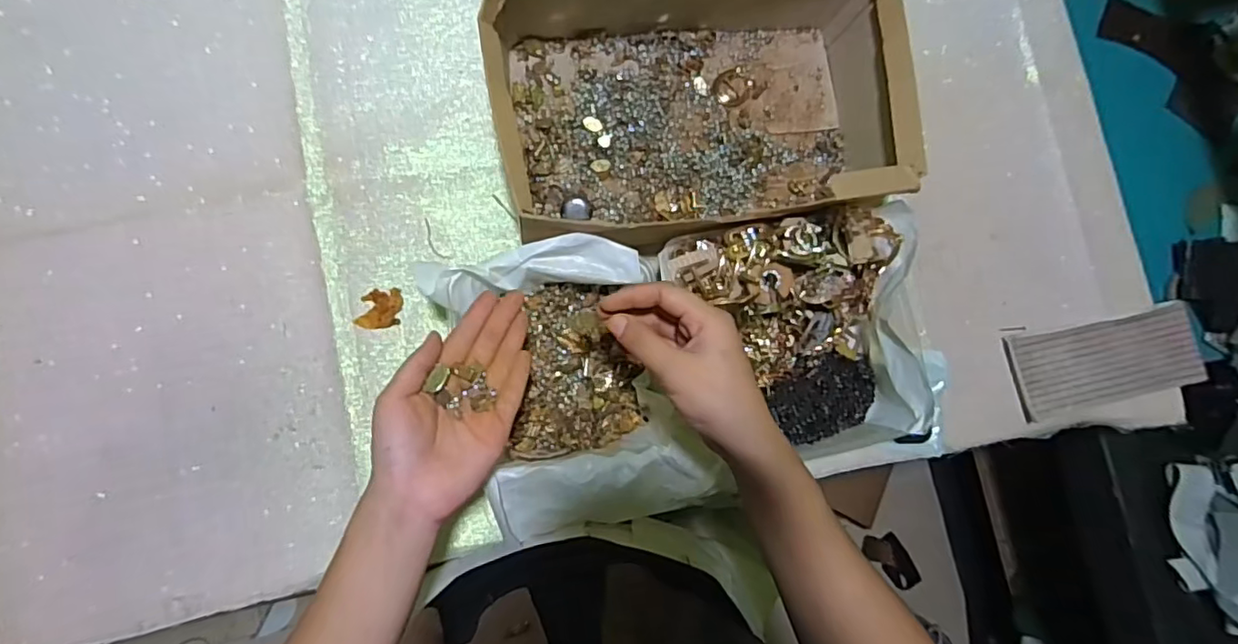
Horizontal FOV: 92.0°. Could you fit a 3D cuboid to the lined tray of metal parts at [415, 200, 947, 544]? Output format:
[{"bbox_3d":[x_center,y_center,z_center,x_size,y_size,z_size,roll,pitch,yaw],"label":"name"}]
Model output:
[{"bbox_3d":[0.079,0.033,0.492,0.405,0.090,0.217,-10,84,-8],"label":"lined tray of metal parts"}]

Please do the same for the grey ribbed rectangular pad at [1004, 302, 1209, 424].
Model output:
[{"bbox_3d":[0.465,0.038,0.569,0.177,0.033,0.079,-11,84,-8],"label":"grey ribbed rectangular pad"}]

